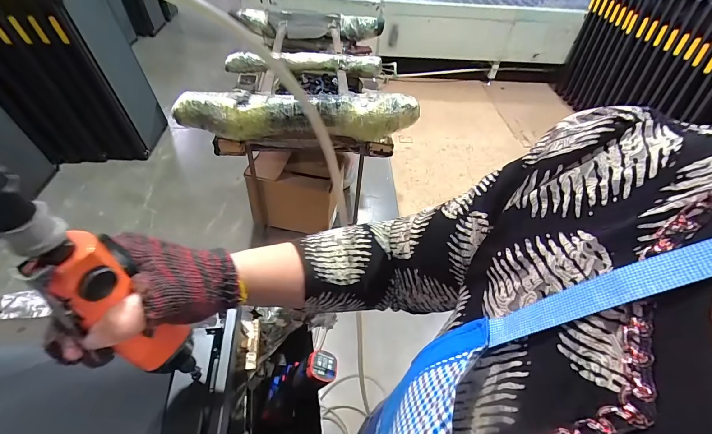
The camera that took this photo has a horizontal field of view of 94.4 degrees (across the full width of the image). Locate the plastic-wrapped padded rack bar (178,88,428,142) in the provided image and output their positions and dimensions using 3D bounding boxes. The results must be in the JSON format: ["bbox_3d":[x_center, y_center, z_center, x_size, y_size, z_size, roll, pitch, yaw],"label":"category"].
[{"bbox_3d":[-0.204,-0.364,1.213,0.868,0.157,0.116,-1,45,-7],"label":"plastic-wrapped padded rack bar"}]

